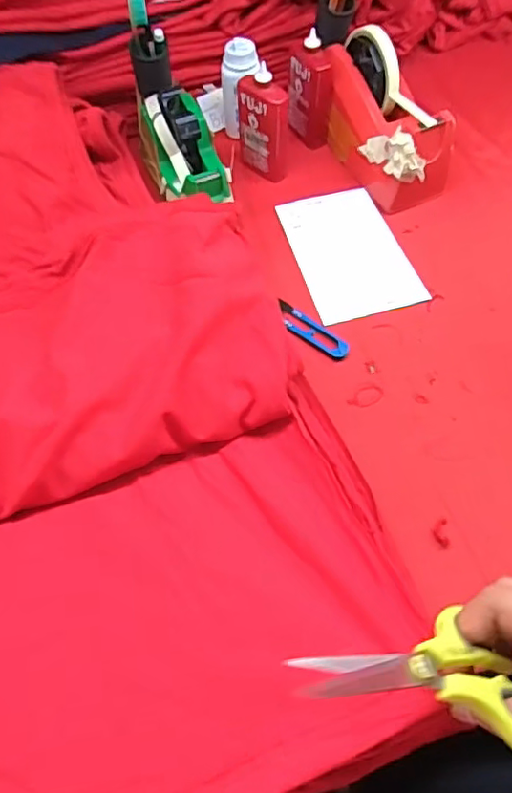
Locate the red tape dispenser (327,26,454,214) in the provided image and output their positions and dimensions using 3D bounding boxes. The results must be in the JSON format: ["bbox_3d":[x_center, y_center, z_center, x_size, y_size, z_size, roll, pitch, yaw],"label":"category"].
[{"bbox_3d":[0.138,-0.295,0.618,0.073,0.112,0.177,-24,64,-12],"label":"red tape dispenser"}]

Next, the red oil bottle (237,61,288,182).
[{"bbox_3d":[0.009,-0.287,0.612,0.025,0.110,0.059,-38,64,-21],"label":"red oil bottle"}]

